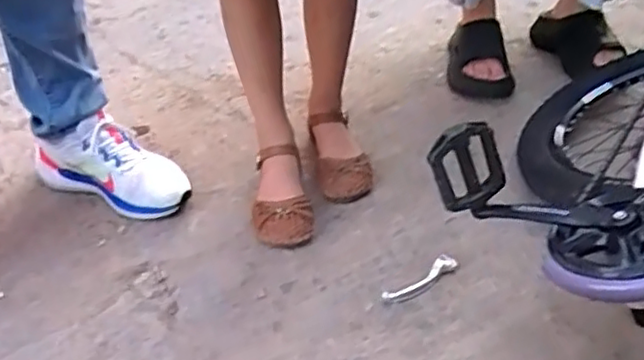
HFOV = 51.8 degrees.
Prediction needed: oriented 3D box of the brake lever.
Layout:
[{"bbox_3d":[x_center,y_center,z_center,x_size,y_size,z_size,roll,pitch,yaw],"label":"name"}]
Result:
[{"bbox_3d":[0.129,0.127,0.849,0.110,0.014,0.026,-24,42,-24],"label":"brake lever"}]

